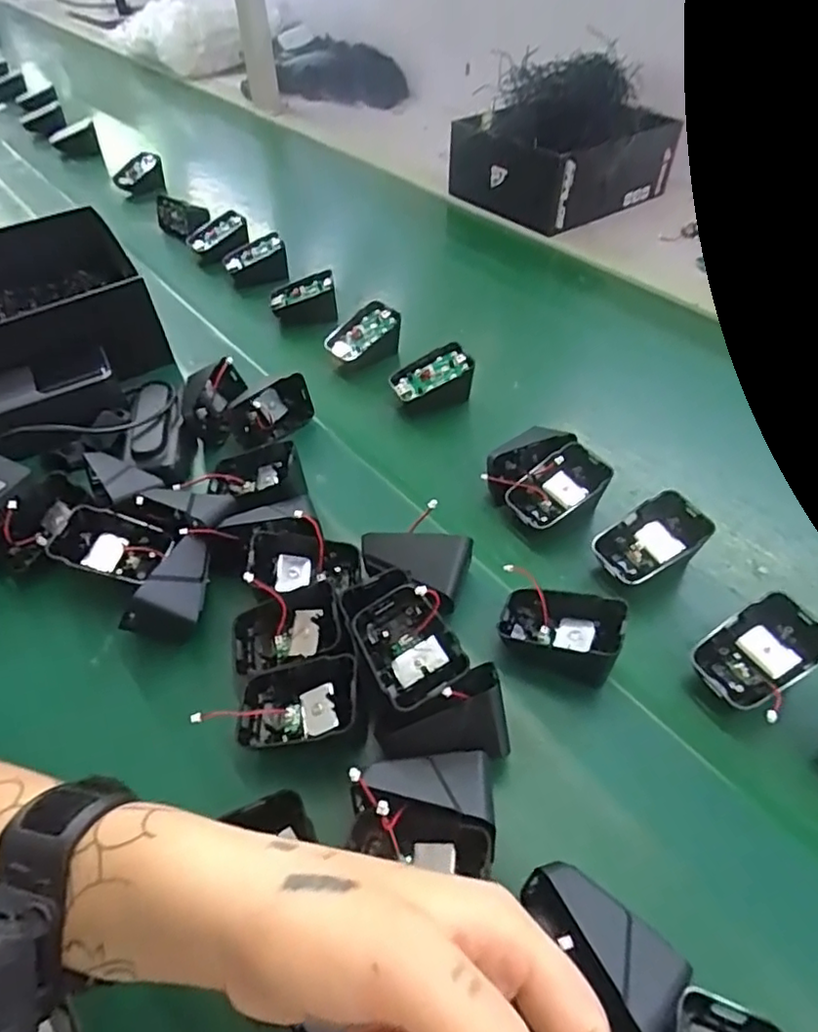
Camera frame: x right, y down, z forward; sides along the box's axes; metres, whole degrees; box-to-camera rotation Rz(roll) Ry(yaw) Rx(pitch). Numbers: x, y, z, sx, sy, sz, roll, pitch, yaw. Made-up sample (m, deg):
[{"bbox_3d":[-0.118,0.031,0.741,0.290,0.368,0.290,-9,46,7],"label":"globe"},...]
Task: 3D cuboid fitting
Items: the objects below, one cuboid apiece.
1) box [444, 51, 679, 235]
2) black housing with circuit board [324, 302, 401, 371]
[{"bbox_3d":[0.195,-0.483,0.803,0.217,0.141,0.189,-27,52,-21],"label":"box"},{"bbox_3d":[-0.043,-0.163,0.587,0.069,0.042,0.048,-28,53,-22],"label":"black housing with circuit board"}]

